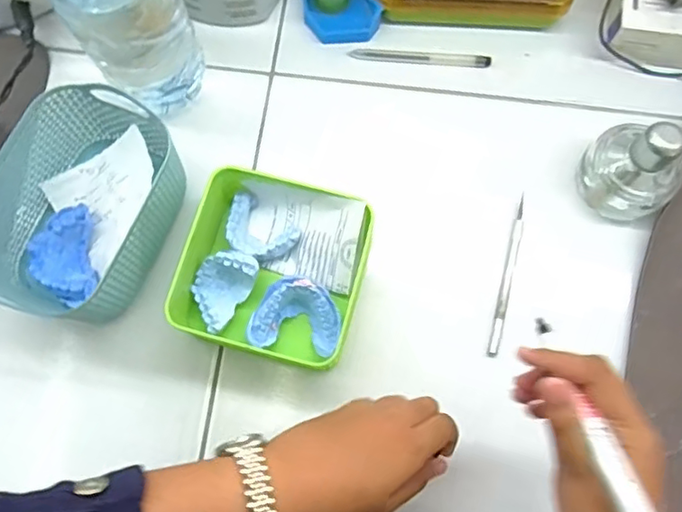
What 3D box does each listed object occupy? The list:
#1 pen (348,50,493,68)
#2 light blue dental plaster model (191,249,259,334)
[{"bbox_3d":[0.073,-0.182,0.536,0.125,0.009,0.010,6,76,2],"label":"pen"},{"bbox_3d":[-0.094,0.022,0.453,0.039,0.024,0.060,36,79,8],"label":"light blue dental plaster model"}]

